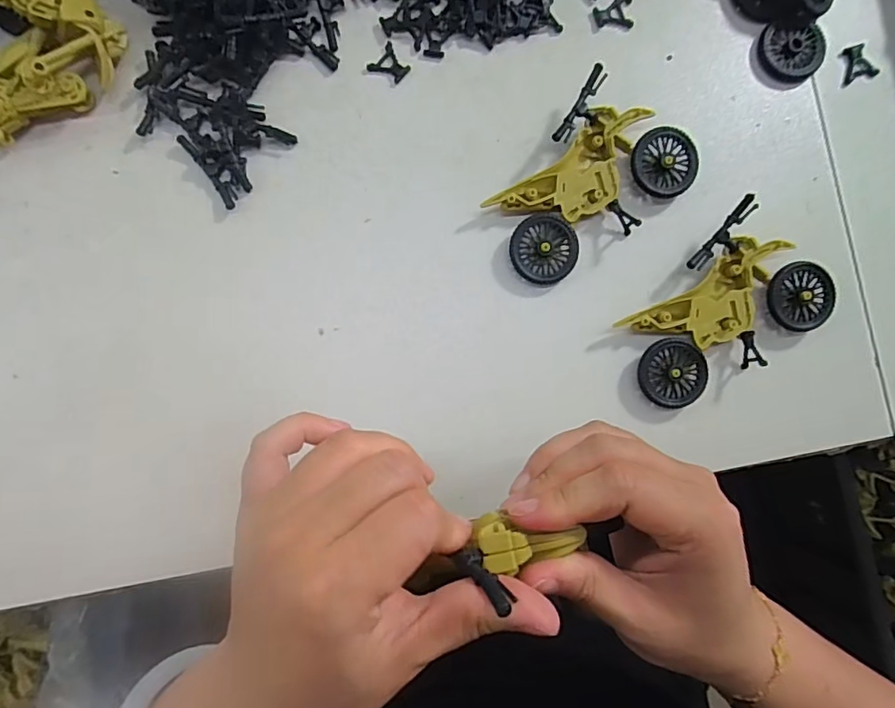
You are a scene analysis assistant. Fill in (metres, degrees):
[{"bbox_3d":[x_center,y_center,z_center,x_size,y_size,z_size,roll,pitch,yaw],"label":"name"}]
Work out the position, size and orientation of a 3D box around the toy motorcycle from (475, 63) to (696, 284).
[{"bbox_3d":[0.077,-0.093,0.301,0.074,0.019,0.113,44,87,1],"label":"toy motorcycle"}]

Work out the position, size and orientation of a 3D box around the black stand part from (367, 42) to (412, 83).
[{"bbox_3d":[-0.032,-0.166,0.307,0.020,0.004,0.019,40,87,0],"label":"black stand part"}]

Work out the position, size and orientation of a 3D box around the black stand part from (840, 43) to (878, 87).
[{"bbox_3d":[0.244,-0.173,0.321,0.019,0.004,0.021,-16,88,-3],"label":"black stand part"}]

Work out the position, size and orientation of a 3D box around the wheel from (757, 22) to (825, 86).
[{"bbox_3d":[0.204,-0.178,0.318,0.037,0.007,0.033,-2,87,-2],"label":"wheel"}]

